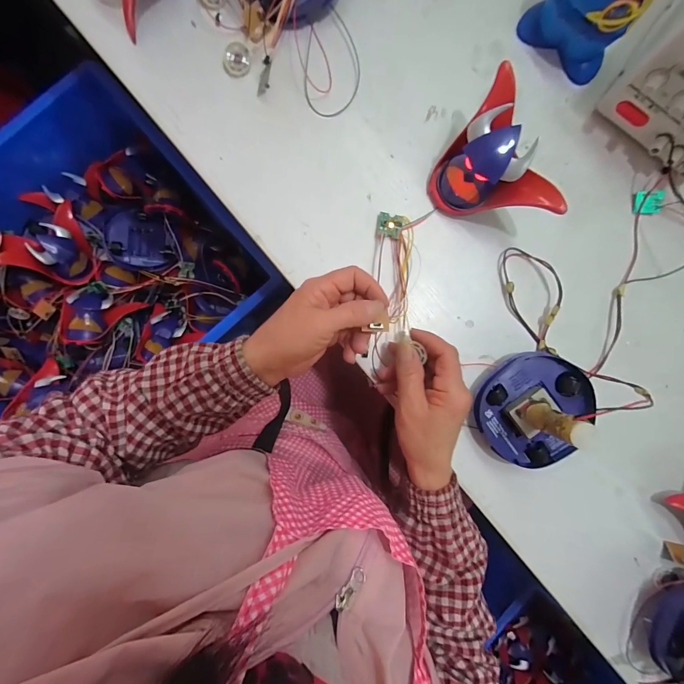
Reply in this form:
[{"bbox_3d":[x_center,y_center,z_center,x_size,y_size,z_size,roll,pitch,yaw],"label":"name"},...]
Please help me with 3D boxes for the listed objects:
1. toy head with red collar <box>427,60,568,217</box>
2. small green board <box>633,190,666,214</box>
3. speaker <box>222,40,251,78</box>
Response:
[{"bbox_3d":[0.133,-0.160,0.321,0.081,0.068,0.129,-27,92,-1],"label":"toy head with red collar"},{"bbox_3d":[0.323,-0.147,0.358,0.027,0.005,0.022,4,99,14],"label":"small green board"},{"bbox_3d":[-0.105,-0.282,0.341,0.027,0.010,0.027,0,91,-2],"label":"speaker"}]

